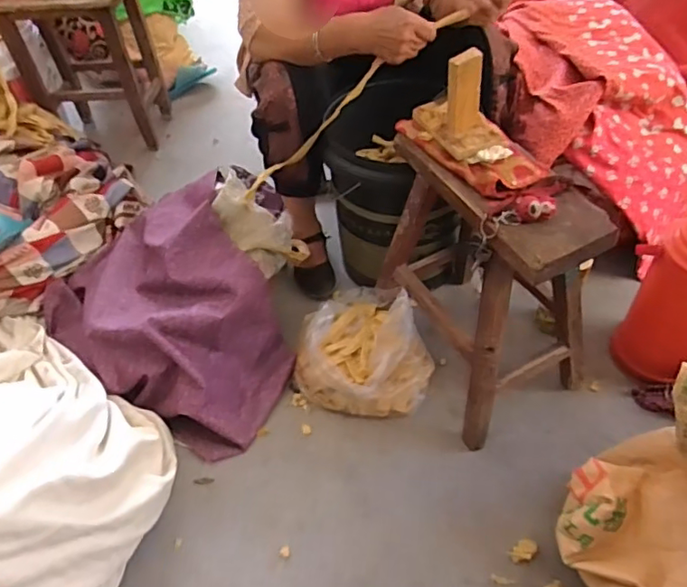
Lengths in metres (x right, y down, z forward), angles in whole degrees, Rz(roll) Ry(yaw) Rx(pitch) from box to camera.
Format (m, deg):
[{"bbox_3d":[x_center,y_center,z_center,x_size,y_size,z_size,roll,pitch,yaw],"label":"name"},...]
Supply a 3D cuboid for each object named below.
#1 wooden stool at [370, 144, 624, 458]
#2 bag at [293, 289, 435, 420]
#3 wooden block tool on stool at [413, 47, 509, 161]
[{"bbox_3d":[0.236,-0.036,0.980,0.239,0.403,0.352,-23,49,-16],"label":"wooden stool"},{"bbox_3d":[0.041,0.106,1.106,0.256,0.105,0.237,17,51,19],"label":"bag"},{"bbox_3d":[0.180,-0.302,0.861,0.092,0.131,0.159,-21,49,-14],"label":"wooden block tool on stool"}]

